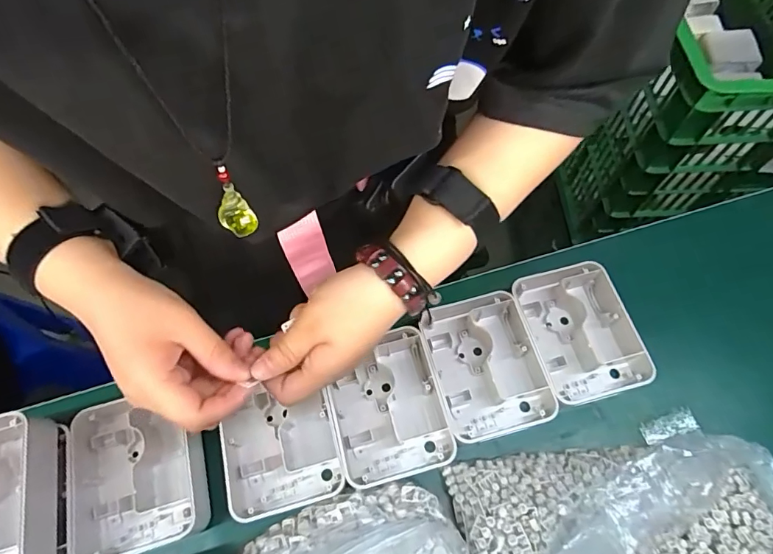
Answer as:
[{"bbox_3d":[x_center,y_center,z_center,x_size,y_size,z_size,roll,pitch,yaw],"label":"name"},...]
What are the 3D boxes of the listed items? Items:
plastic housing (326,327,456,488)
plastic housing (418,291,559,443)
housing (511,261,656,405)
[{"bbox_3d":[0.000,0.120,0.427,0.101,0.035,0.123,-15,67,-6],"label":"plastic housing"},{"bbox_3d":[0.094,0.083,0.442,0.103,0.037,0.130,-14,67,-6],"label":"plastic housing"},{"bbox_3d":[0.183,0.054,0.453,0.096,0.042,0.129,-13,67,-5],"label":"housing"}]

